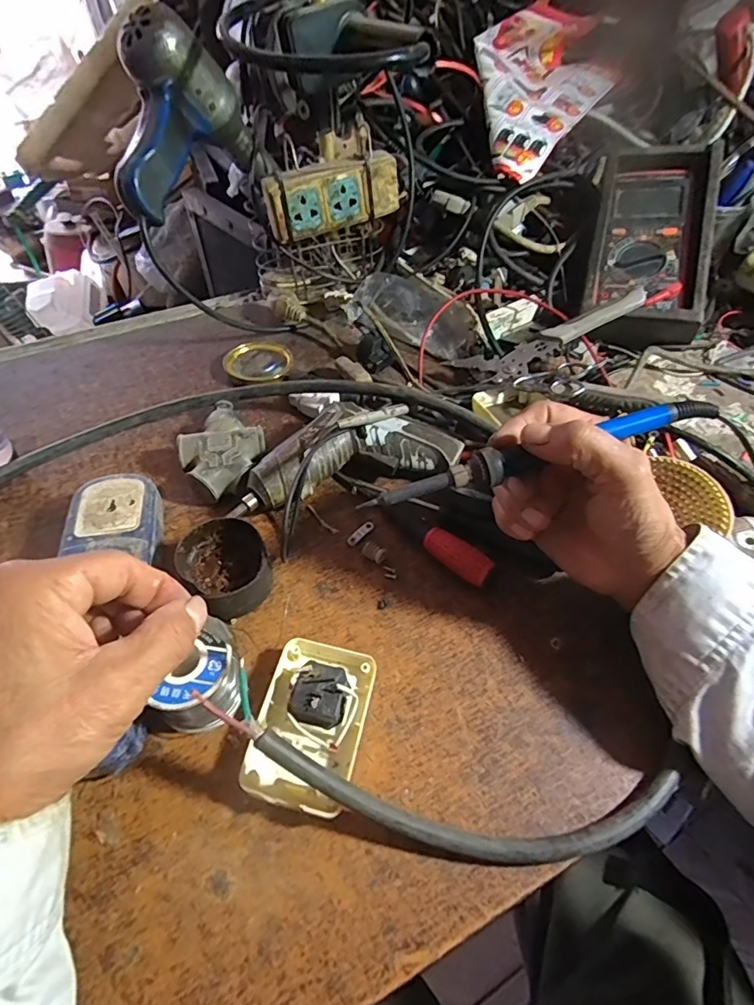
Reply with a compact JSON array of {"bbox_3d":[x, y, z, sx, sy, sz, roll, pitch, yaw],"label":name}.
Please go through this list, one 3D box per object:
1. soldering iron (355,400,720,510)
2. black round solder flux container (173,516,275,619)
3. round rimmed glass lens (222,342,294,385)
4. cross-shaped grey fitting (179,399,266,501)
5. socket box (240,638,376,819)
[{"bbox_3d":[0.095,-0.029,0.288,0.210,0.015,0.019,-16,53,-4],"label":"soldering iron"},{"bbox_3d":[-0.102,0.042,0.344,0.062,0.029,0.055,38,62,26],"label":"black round solder flux container"},{"bbox_3d":[-0.120,-0.142,0.511,0.067,0.017,0.055,-20,54,-14],"label":"round rimmed glass lens"},{"bbox_3d":[-0.133,-0.045,0.425,0.067,0.033,0.092,-35,59,-23],"label":"cross-shaped grey fitting"},{"bbox_3d":[-0.038,0.126,0.291,0.059,0.024,0.088,11,53,10],"label":"socket box"}]

